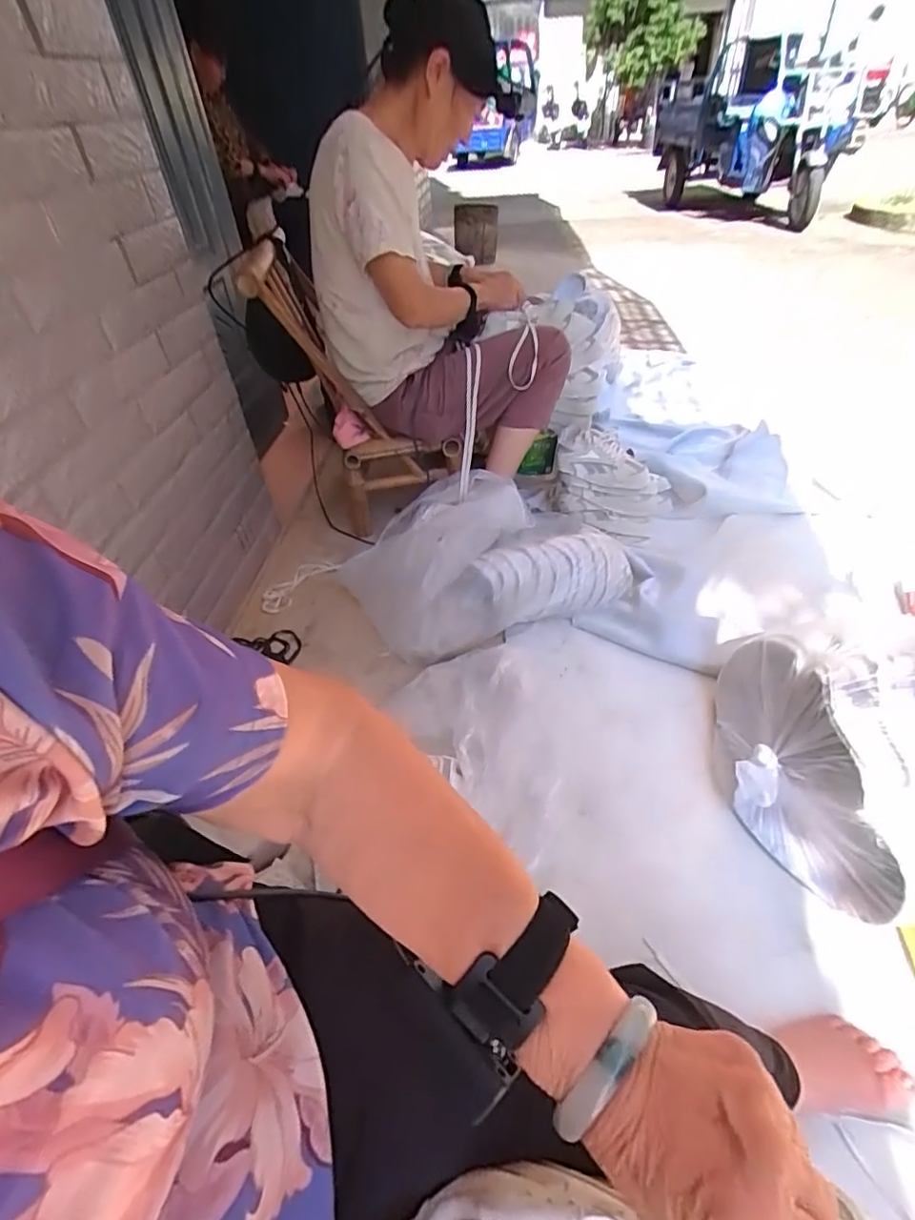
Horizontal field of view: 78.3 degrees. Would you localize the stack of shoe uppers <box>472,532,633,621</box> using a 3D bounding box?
[{"bbox_3d":[0.194,-0.061,1.106,0.322,0.151,0.104,-6,41,-20],"label":"stack of shoe uppers"}]

